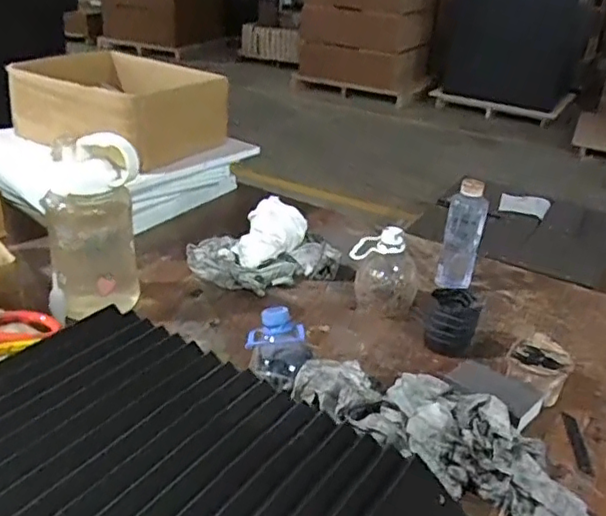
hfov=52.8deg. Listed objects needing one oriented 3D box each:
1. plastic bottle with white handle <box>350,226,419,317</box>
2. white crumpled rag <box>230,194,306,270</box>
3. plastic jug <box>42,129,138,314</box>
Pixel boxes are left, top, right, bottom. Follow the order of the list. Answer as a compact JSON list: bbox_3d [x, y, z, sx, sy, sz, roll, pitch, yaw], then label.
[{"bbox_3d":[0.122,0.017,0.917,0.105,0.124,0.077,10,27,9],"label":"plastic bottle with white handle"},{"bbox_3d":[-0.054,-0.036,1.016,0.109,0.083,0.114,7,27,4],"label":"white crumpled rag"},{"bbox_3d":[-0.274,-0.040,0.802,0.107,0.250,0.087,-6,30,-23],"label":"plastic jug"}]

